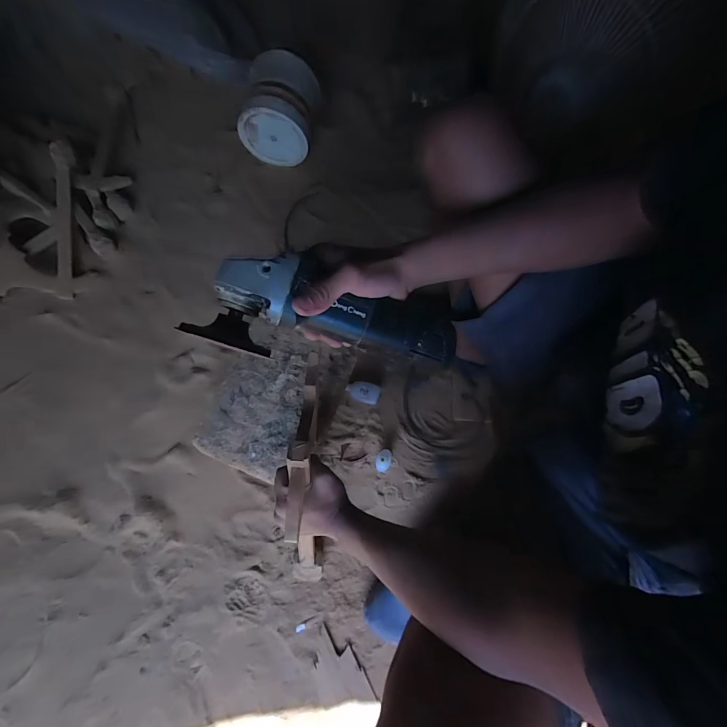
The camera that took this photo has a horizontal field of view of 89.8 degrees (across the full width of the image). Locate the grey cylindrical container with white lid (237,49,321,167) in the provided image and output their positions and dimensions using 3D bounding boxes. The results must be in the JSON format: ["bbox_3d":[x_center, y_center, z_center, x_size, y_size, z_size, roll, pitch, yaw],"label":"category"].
[{"bbox_3d":[-0.219,-0.665,0.960,0.179,0.177,0.179,8,71,3],"label":"grey cylindrical container with white lid"}]

